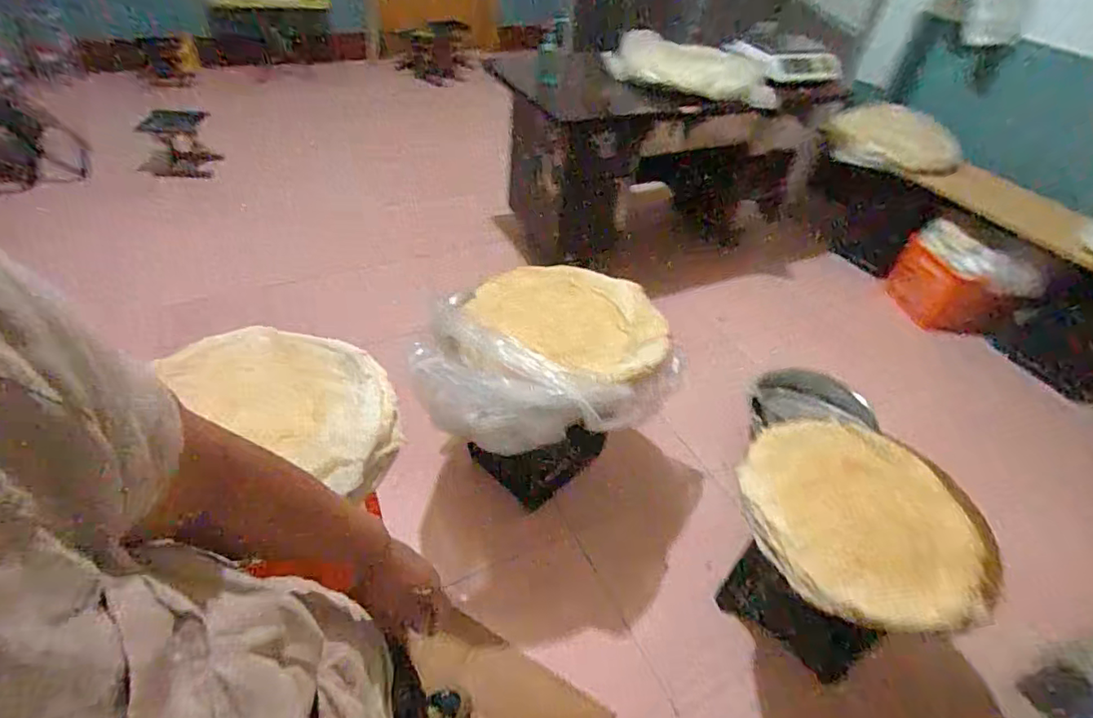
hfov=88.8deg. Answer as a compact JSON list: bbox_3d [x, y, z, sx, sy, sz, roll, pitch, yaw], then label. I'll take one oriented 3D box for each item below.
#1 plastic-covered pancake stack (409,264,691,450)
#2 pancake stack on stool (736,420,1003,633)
[{"bbox_3d":[0.033,-0.059,1.451,0.644,0.211,0.601,4,43,-2],"label":"plastic-covered pancake stack"},{"bbox_3d":[0.666,0.317,1.163,0.500,0.072,0.481,-10,46,-16],"label":"pancake stack on stool"}]

